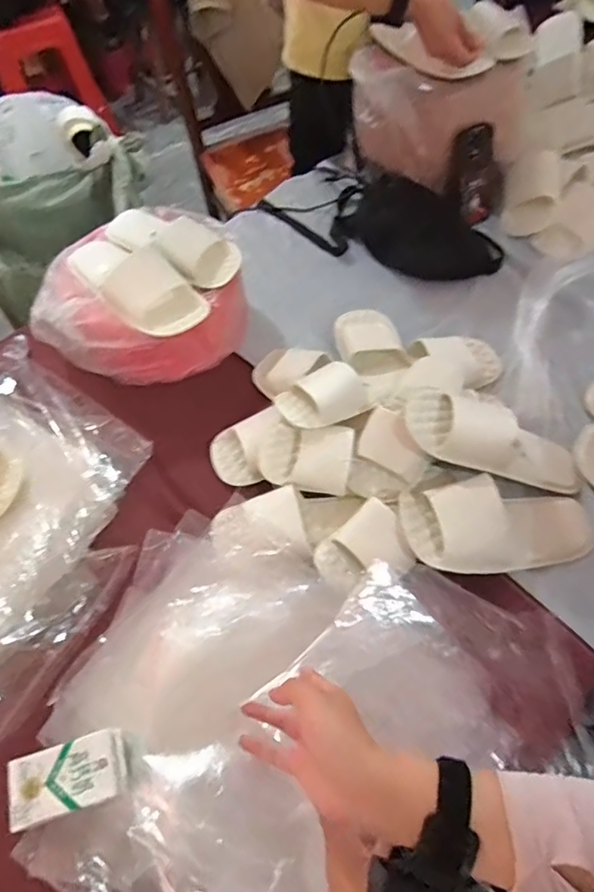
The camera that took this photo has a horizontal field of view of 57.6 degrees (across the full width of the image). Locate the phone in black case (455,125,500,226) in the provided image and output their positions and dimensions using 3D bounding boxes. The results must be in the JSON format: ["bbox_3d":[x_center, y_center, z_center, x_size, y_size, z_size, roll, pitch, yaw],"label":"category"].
[{"bbox_3d":[0.332,-0.493,0.976,0.087,0.157,0.019,-34,37,-7],"label":"phone in black case"}]

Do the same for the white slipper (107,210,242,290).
[{"bbox_3d":[-0.192,-0.322,0.838,0.221,0.056,0.105,32,65,20],"label":"white slipper"}]

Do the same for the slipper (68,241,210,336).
[{"bbox_3d":[-0.241,-0.256,0.793,0.237,0.066,0.097,39,68,23],"label":"slipper"}]

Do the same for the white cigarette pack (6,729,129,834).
[{"bbox_3d":[-0.239,0.349,0.568,0.114,0.034,0.065,-17,60,-8],"label":"white cigarette pack"}]

